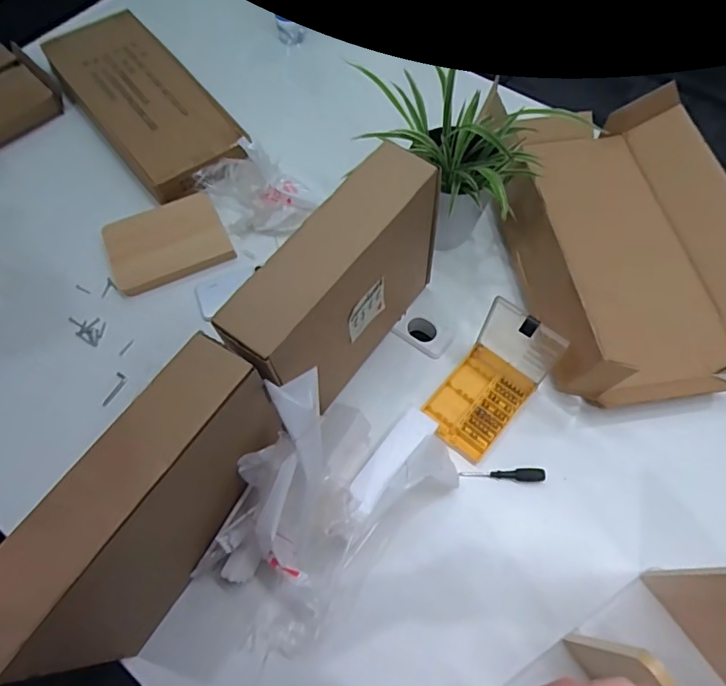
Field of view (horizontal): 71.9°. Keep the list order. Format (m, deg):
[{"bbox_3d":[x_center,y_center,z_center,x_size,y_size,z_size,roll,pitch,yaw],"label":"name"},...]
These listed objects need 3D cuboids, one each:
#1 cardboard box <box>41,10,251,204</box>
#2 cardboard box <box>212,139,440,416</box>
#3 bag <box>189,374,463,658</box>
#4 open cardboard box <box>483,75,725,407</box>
[{"bbox_3d":[-0.421,-0.475,0.974,0.216,0.081,0.484,-35,69,-16],"label":"cardboard box"},{"bbox_3d":[-0.029,-0.061,0.690,0.089,0.285,0.329,35,69,16],"label":"cardboard box"},{"bbox_3d":[-0.047,0.193,0.628,0.204,0.216,0.353,39,70,17],"label":"bag"},{"bbox_3d":[0.436,-0.193,0.823,0.385,0.117,0.554,-9,64,-4],"label":"open cardboard box"}]

